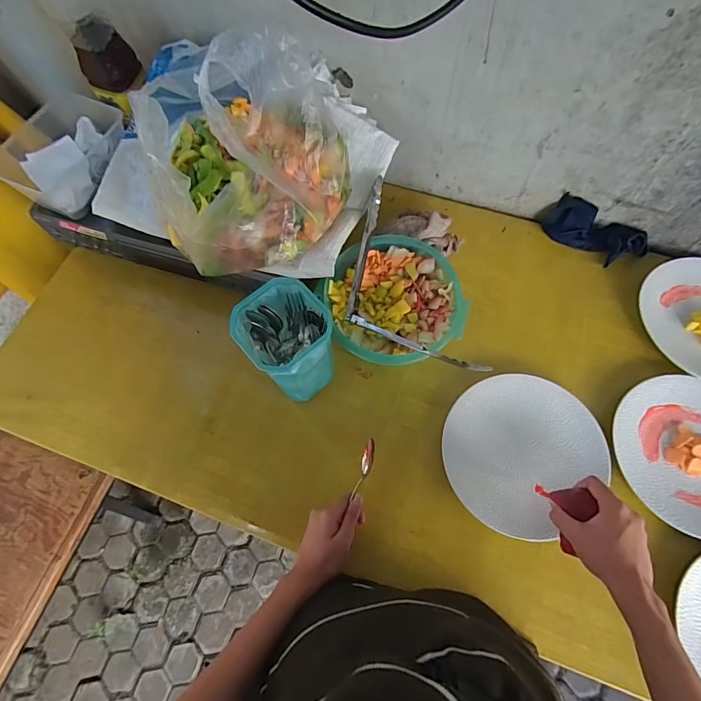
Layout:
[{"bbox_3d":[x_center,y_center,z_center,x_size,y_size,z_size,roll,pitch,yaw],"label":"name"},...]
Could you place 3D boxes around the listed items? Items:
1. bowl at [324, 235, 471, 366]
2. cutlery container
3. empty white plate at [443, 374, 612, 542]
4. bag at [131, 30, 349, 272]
[{"bbox_3d":[0.062,-0.067,0.596,0.178,0.069,0.188,-1,68,3],"label":"bowl"},{"bbox_3d":[-0.072,-0.002,0.525,0.094,0.163,0.098,-1,70,3],"label":"cutlery container"},{"bbox_3d":[0.217,0.125,0.532,0.195,0.024,0.180,-1,68,3],"label":"empty white plate"},{"bbox_3d":[-0.105,-0.240,0.474,0.206,0.193,0.205,-16,70,-3],"label":"bag"}]

